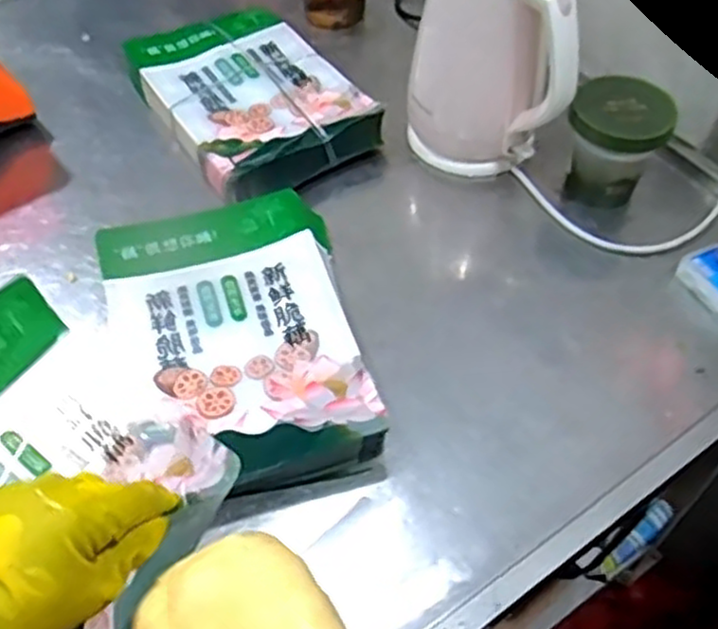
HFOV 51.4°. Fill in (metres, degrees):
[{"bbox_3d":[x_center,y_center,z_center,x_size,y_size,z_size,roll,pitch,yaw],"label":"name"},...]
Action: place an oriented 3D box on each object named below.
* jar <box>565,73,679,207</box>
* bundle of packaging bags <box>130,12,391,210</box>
[{"bbox_3d":[0.263,-0.165,0.790,0.094,0.136,0.088,1,52,-1],"label":"jar"},{"bbox_3d":[-0.126,-0.255,0.901,0.210,0.053,0.307,-26,56,-20],"label":"bundle of packaging bags"}]

